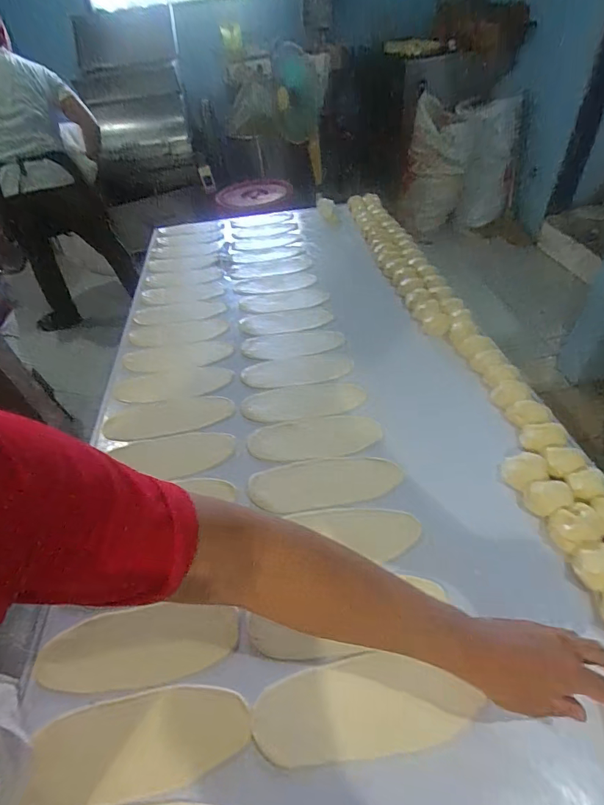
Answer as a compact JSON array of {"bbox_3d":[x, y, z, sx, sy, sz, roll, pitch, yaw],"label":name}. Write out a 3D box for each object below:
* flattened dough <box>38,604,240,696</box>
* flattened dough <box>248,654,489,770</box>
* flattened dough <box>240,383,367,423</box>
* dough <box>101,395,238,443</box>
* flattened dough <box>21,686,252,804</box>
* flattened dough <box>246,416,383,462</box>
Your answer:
[{"bbox_3d":[-0.188,0.284,0.474,0.219,0.014,0.081,-8,46,0],"label":"flattened dough"},{"bbox_3d":[0.064,0.317,0.424,0.224,0.004,0.082,-8,46,0],"label":"flattened dough"},{"bbox_3d":[0.004,-0.002,0.765,0.224,0.010,0.089,-10,46,-2],"label":"flattened dough"},{"bbox_3d":[-0.245,0.027,0.752,0.231,0.004,0.090,-7,46,1],"label":"dough"},{"bbox_3d":[-0.162,0.346,0.413,0.211,0.013,0.083,-11,46,-2],"label":"flattened dough"},{"bbox_3d":[0.021,0.058,0.693,0.218,0.009,0.090,-6,46,2],"label":"flattened dough"}]

